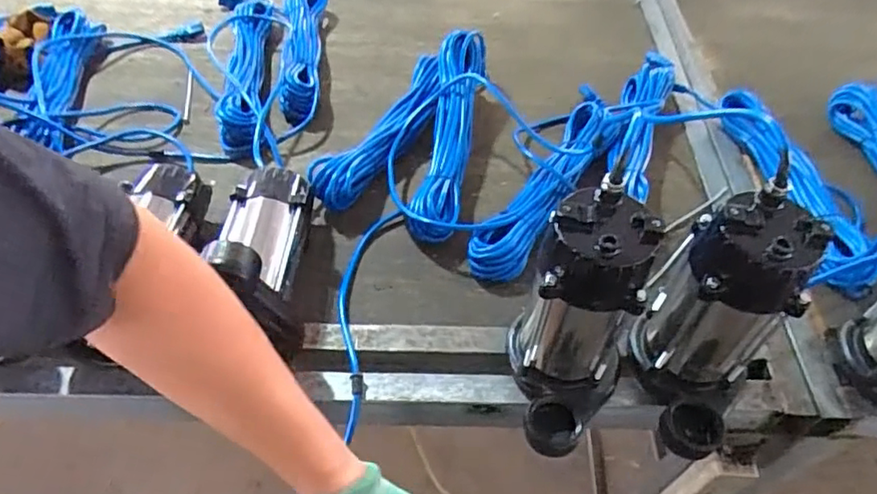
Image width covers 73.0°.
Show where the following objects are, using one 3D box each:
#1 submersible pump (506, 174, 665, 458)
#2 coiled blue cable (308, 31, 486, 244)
[{"bbox_3d":[0.140,0.079,0.549,0.107,0.240,0.138,-6,51,-7],"label":"submersible pump"},{"bbox_3d":[-0.042,-0.182,0.835,0.201,0.080,0.353,10,51,5],"label":"coiled blue cable"}]

